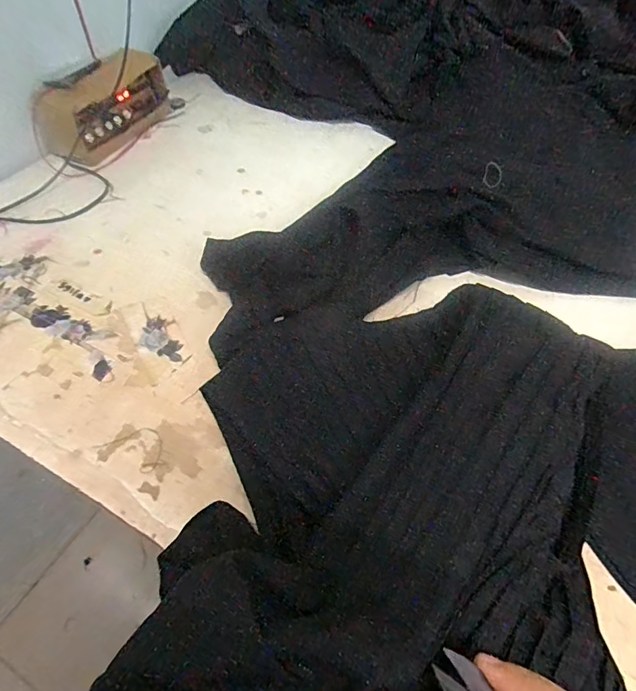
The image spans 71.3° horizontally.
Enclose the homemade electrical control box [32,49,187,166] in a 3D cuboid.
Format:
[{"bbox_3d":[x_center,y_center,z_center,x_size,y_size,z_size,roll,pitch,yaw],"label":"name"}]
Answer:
[{"bbox_3d":[-0.299,-0.344,0.636,0.064,0.098,0.207,22,57,16],"label":"homemade electrical control box"}]

